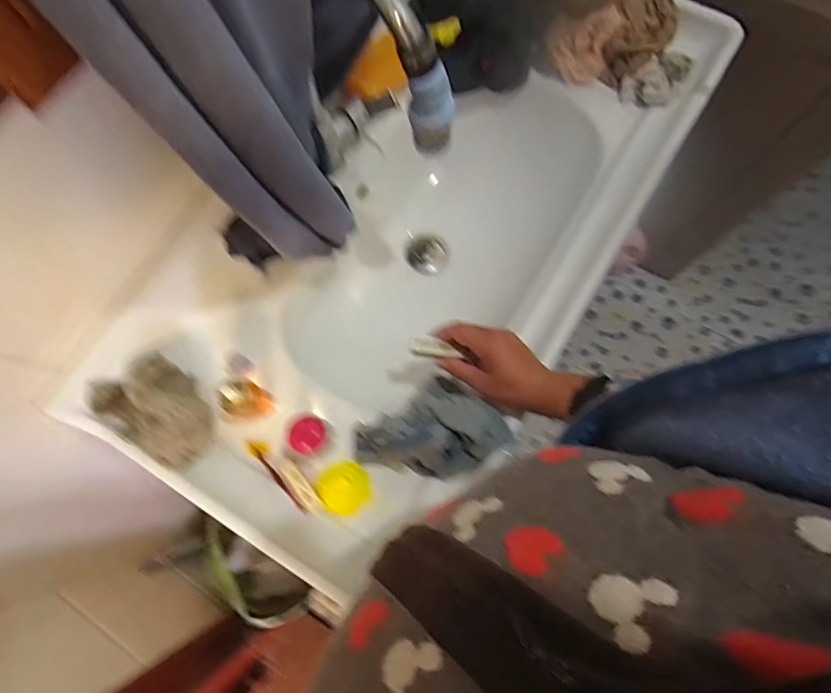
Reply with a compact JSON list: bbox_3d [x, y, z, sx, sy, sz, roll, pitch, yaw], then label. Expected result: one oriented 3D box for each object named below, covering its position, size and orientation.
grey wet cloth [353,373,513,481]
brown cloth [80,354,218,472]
[{"bbox_3d":[0.015,0.107,0.569,0.163,0.064,0.119,-34,77,-6],"label":"grey wet cloth"},{"bbox_3d":[-0.306,0.075,0.584,0.143,0.056,0.097,35,80,10],"label":"brown cloth"}]

